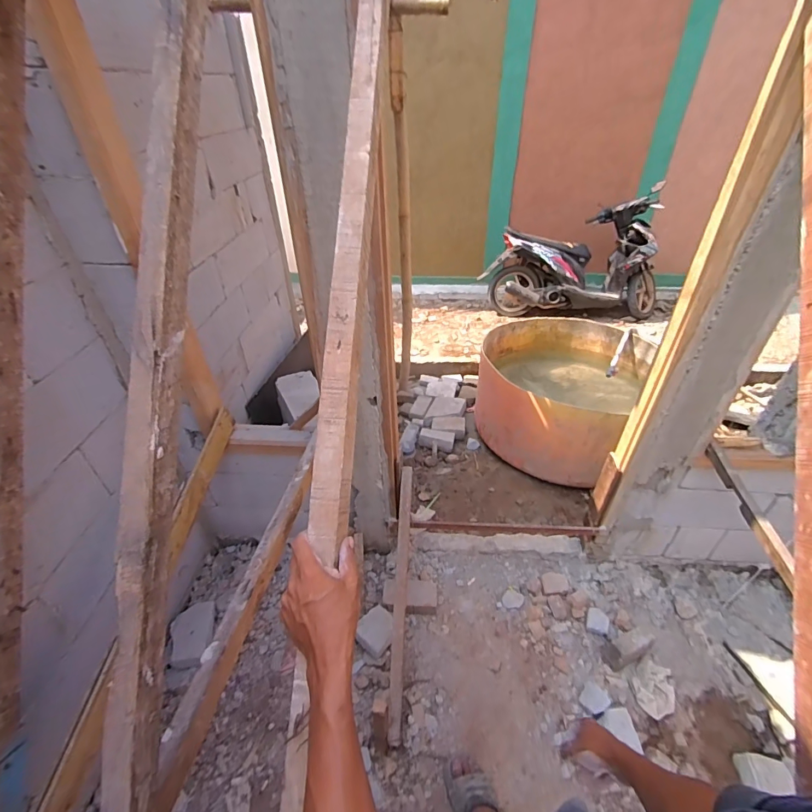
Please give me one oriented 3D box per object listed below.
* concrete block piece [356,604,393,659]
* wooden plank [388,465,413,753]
[{"bbox_3d":[-0.102,0.797,1.478,0.126,0.030,0.142,36,62,18],"label":"concrete block piece"},{"bbox_3d":[-0.016,0.602,1.371,0.043,0.045,0.822,1,65,4],"label":"wooden plank"}]

